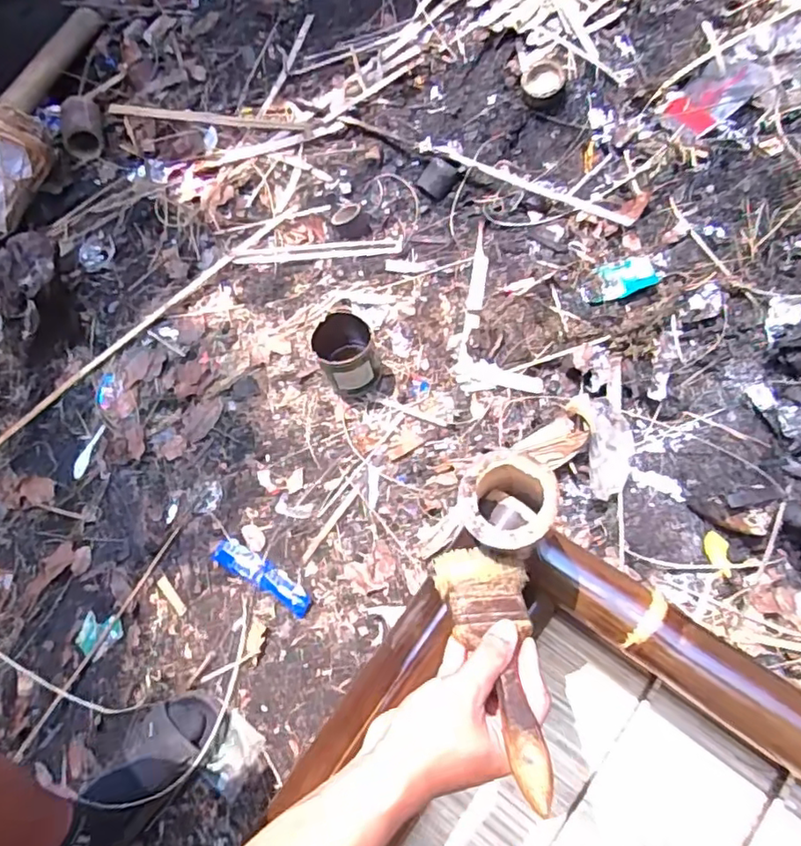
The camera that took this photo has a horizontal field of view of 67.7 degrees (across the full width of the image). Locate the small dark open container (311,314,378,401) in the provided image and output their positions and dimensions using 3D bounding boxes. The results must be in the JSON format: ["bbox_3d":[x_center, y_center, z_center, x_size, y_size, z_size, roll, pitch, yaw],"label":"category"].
[{"bbox_3d":[-0.091,-0.113,1.026,0.101,0.109,0.101,-11,63,-4],"label":"small dark open container"}]

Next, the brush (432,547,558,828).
[{"bbox_3d":[0.077,0.164,0.426,0.069,0.014,0.201,-12,36,-4],"label":"brush"}]

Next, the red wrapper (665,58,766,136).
[{"bbox_3d":[0.551,-0.576,1.045,0.141,0.015,0.127,-37,44,19],"label":"red wrapper"}]

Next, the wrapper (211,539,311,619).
[{"bbox_3d":[-0.227,0.246,0.968,0.202,0.019,0.045,24,66,26],"label":"wrapper"}]

